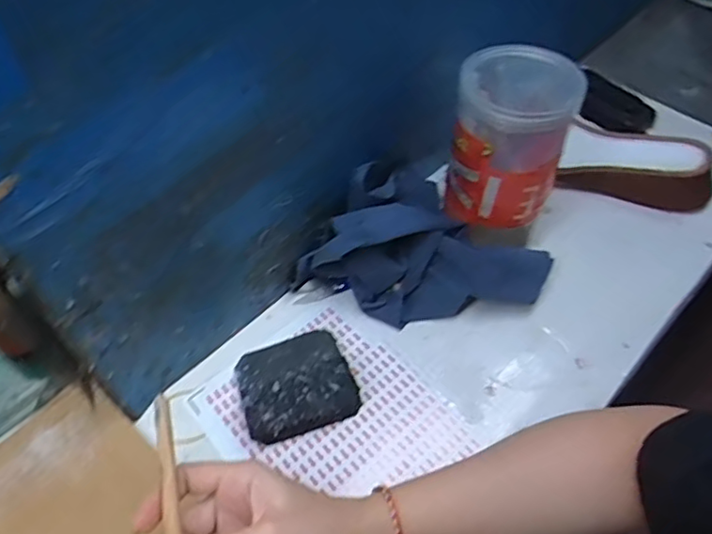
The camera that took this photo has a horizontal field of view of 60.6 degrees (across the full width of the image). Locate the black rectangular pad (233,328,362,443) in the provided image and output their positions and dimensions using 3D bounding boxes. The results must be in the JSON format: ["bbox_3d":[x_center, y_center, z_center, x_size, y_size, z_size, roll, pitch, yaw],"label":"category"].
[{"bbox_3d":[-0.045,0.084,0.456,0.082,0.025,0.077,-15,54,-11],"label":"black rectangular pad"}]

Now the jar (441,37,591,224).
[{"bbox_3d":[0.116,-0.096,0.467,0.081,0.118,0.077,0,53,0],"label":"jar"}]

